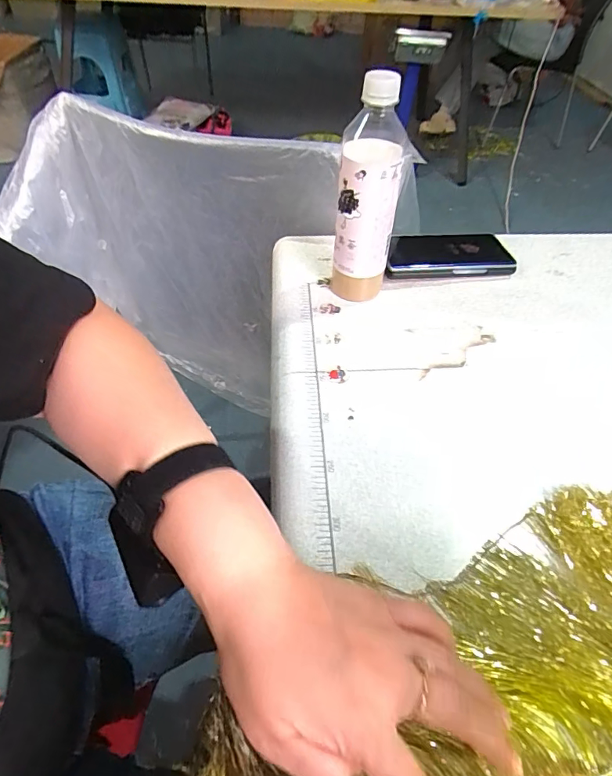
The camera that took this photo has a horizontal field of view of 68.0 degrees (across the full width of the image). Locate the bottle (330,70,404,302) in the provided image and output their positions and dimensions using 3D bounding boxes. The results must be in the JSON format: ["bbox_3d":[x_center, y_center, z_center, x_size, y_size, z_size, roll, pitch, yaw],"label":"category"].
[{"bbox_3d":[0.062,-0.190,0.460,0.058,0.216,0.061,6,49,5],"label":"bottle"}]

